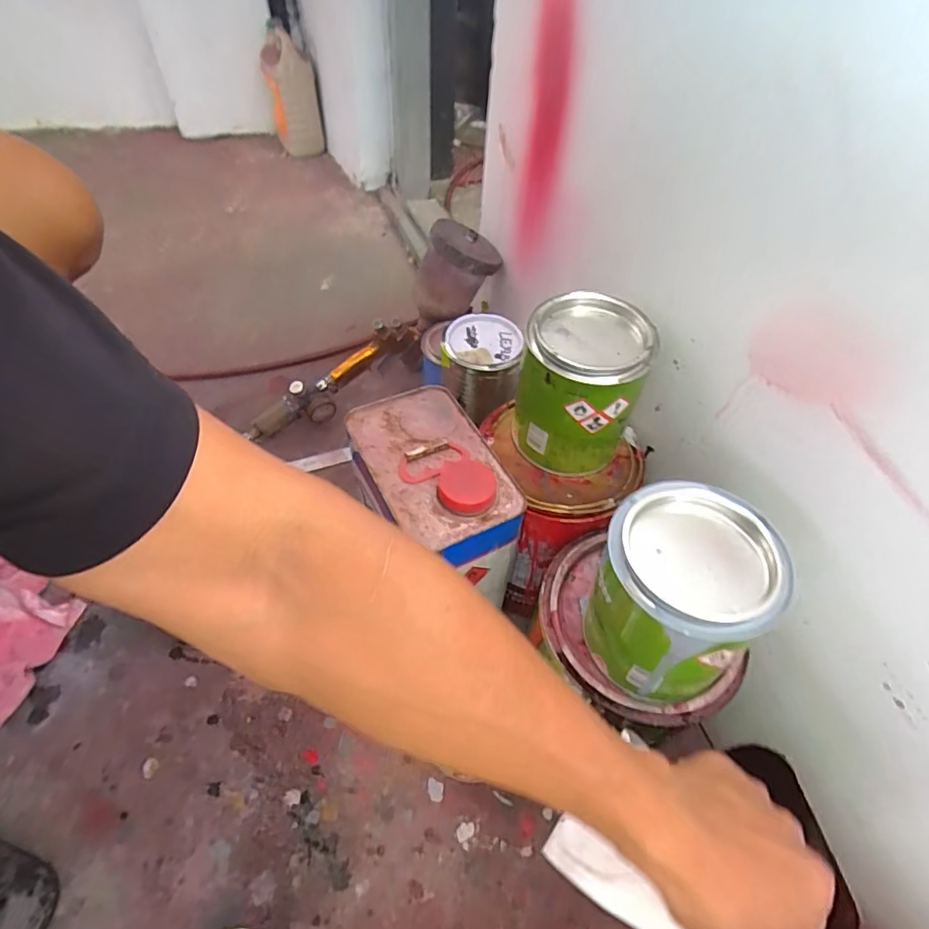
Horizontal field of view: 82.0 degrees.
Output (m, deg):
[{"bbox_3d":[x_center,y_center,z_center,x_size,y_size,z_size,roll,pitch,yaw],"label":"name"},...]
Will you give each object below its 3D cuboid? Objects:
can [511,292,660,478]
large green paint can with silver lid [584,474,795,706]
[{"bbox_3d":[0.101,-0.065,0.485,0.100,0.144,0.104,2,49,-2],"label":"can"},{"bbox_3d":[0.141,0.092,0.376,0.106,0.139,0.104,21,51,14],"label":"large green paint can with silver lid"}]

